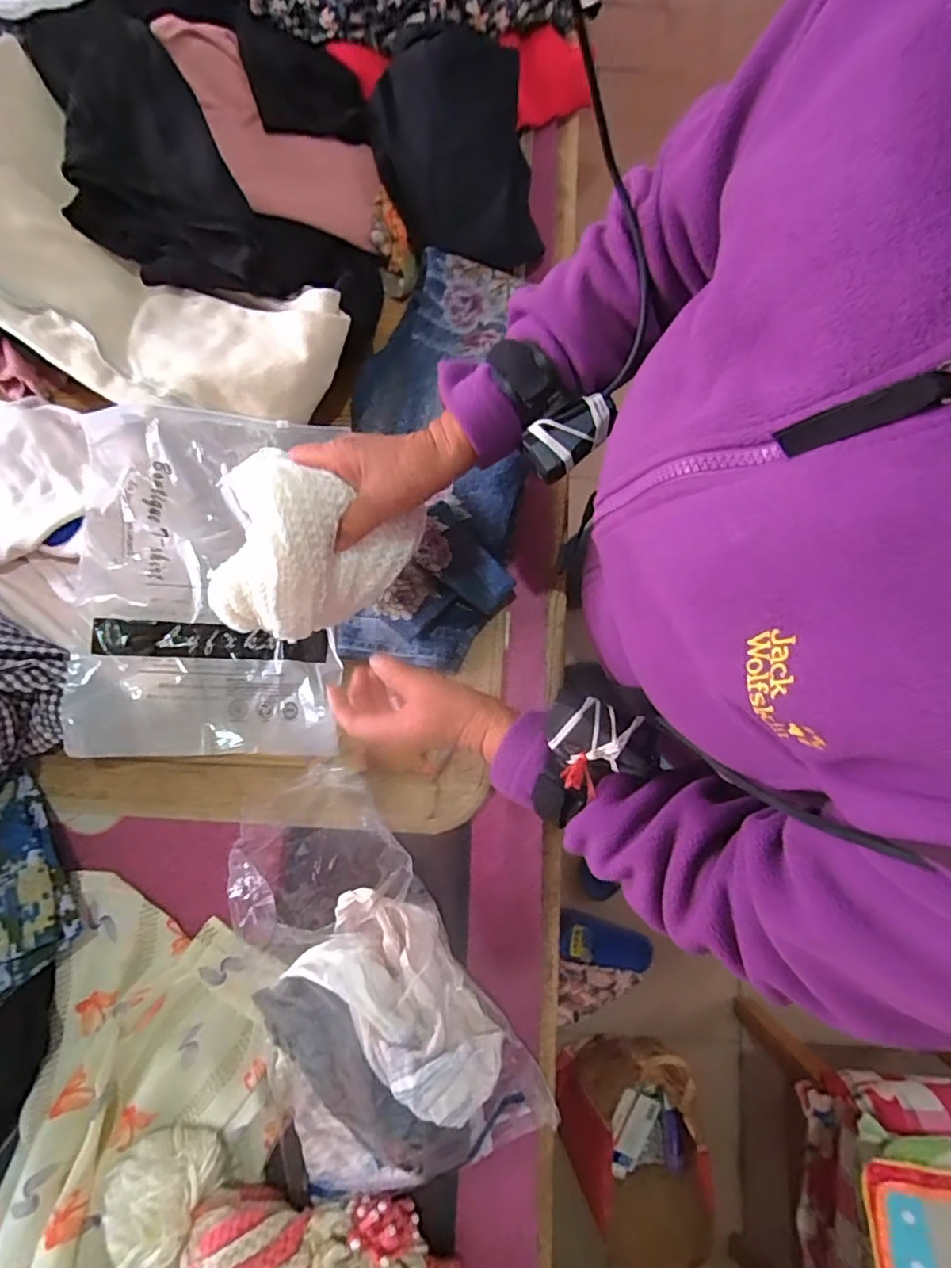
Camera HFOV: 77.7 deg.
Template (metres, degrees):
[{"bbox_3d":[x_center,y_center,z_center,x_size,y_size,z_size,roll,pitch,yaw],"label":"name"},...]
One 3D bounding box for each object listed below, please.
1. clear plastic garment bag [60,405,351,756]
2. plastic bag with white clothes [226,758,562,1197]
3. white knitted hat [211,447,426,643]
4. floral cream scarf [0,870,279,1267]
[{"bbox_3d":[-0.276,-0.051,0.621,0.260,0.050,0.351,1,87,-6],"label":"clear plastic garment bag"},{"bbox_3d":[-0.112,0.316,0.500,0.205,0.137,0.369,-31,82,-6],"label":"plastic bag with white clothes"},{"bbox_3d":[-0.123,-0.059,0.431,0.107,0.119,0.139,30,81,5],"label":"white knitted hat"},{"bbox_3d":[-0.305,0.438,0.534,0.234,0.063,0.371,9,80,1],"label":"floral cream scarf"}]

